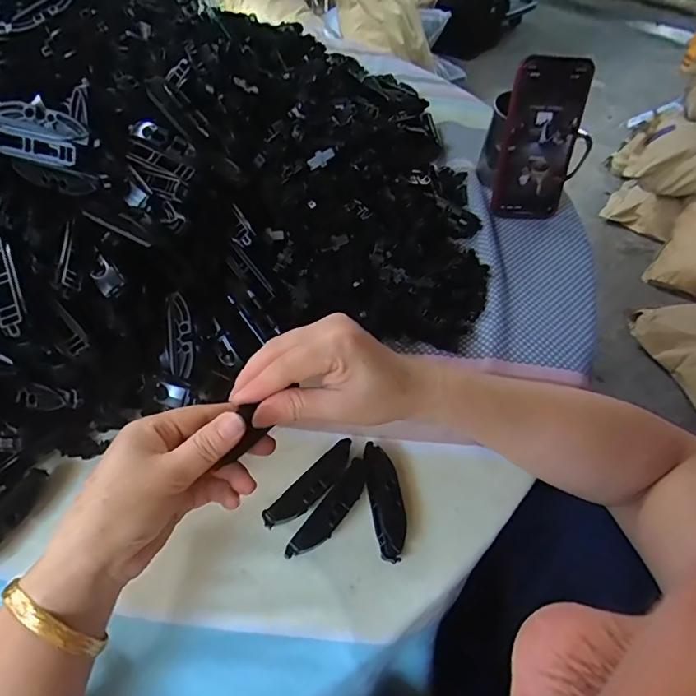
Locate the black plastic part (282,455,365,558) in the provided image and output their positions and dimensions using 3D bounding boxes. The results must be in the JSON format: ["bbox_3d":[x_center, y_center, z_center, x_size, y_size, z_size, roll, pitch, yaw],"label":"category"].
[{"bbox_3d":[-0.009,0.106,0.323,0.019,0.014,0.080,30,55,17],"label":"black plastic part"}]

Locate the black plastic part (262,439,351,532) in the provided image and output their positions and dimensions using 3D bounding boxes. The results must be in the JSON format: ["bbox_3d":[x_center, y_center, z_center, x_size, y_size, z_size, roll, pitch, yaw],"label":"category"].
[{"bbox_3d":[-0.023,0.092,0.332,0.019,0.010,0.079,38,58,22],"label":"black plastic part"}]

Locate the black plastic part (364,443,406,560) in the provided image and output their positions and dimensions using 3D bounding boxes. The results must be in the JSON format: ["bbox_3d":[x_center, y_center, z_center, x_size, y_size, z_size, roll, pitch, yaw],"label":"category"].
[{"bbox_3d":[0.026,0.103,0.332,0.020,0.014,0.080,-5,53,-10],"label":"black plastic part"}]

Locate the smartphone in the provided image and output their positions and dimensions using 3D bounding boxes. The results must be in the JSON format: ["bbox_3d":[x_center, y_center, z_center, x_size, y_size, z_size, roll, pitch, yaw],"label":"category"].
[{"bbox_3d":[0.201,-0.214,0.508,0.072,0.153,0.018,6,32,4],"label":"smartphone"}]

